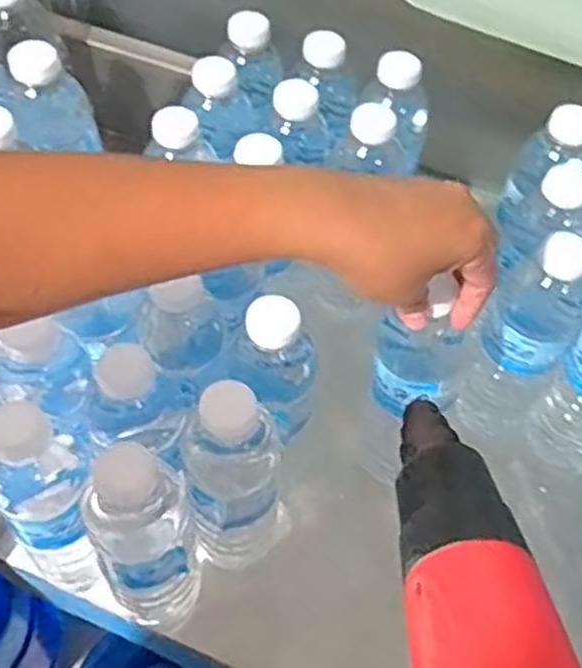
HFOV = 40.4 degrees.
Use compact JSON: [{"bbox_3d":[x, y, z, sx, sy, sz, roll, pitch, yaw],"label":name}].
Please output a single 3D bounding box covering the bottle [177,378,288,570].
[{"bbox_3d":[-0.032,0.098,0.502,0.059,0.199,0.066,5,56,0],"label":"bottle"}]

